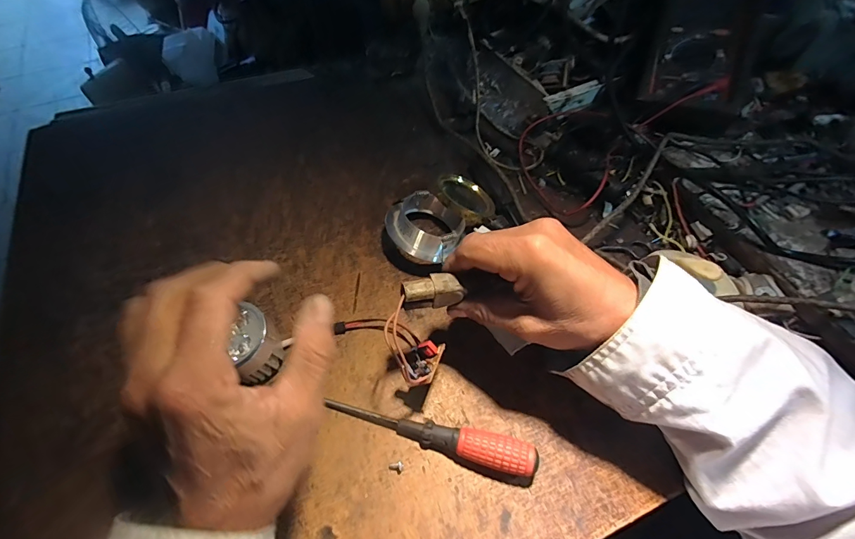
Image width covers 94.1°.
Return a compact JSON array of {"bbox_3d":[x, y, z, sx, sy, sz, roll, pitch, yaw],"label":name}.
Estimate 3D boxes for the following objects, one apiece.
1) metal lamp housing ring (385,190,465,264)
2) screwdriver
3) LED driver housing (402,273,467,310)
[{"bbox_3d":[-0.004,-0.042,0.388,0.070,0.027,0.069,1,57,-1],"label":"metal lamp housing ring"},{"bbox_3d":[0.000,0.121,0.292,0.155,0.021,0.022,12,58,6],"label":"screwdriver"},{"bbox_3d":[0.004,0.015,0.279,0.044,0.018,0.019,-13,59,-9],"label":"LED driver housing"}]

